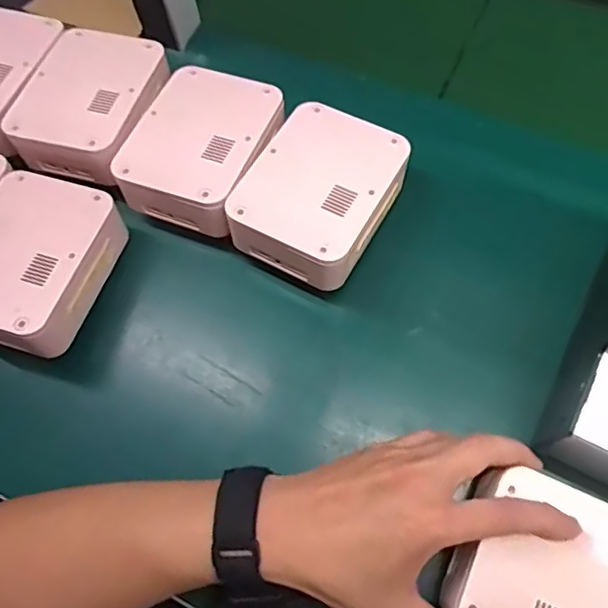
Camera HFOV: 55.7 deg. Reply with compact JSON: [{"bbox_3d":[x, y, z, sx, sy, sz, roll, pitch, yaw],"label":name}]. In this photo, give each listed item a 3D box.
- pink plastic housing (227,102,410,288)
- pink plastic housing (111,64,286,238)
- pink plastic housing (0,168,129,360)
[{"bbox_3d":[0.013,-0.086,0.437,0.101,0.038,0.127,29,71,15],"label":"pink plastic housing"},{"bbox_3d":[-0.080,-0.130,0.462,0.104,0.039,0.132,20,69,12],"label":"pink plastic housing"},{"bbox_3d":[-0.208,-0.033,0.442,0.104,0.040,0.135,16,68,10],"label":"pink plastic housing"}]

